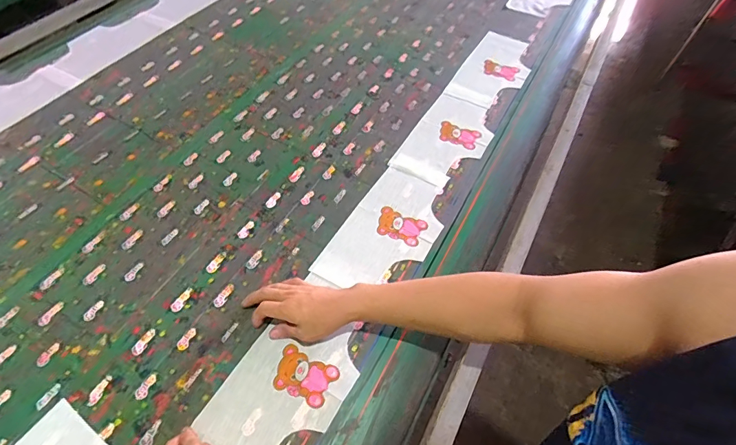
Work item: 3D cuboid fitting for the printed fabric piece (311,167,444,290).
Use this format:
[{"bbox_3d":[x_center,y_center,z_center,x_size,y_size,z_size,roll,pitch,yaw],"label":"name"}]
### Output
[{"bbox_3d":[0.037,0.015,0.702,0.149,0.007,0.267,28,60,16],"label":"printed fabric piece"}]

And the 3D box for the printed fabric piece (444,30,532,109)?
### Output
[{"bbox_3d":[0.315,-0.380,0.981,0.145,0.011,0.300,27,60,16],"label":"printed fabric piece"}]

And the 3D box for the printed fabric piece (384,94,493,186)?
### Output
[{"bbox_3d":[0.170,-0.174,0.837,0.149,0.009,0.259,28,60,16],"label":"printed fabric piece"}]

